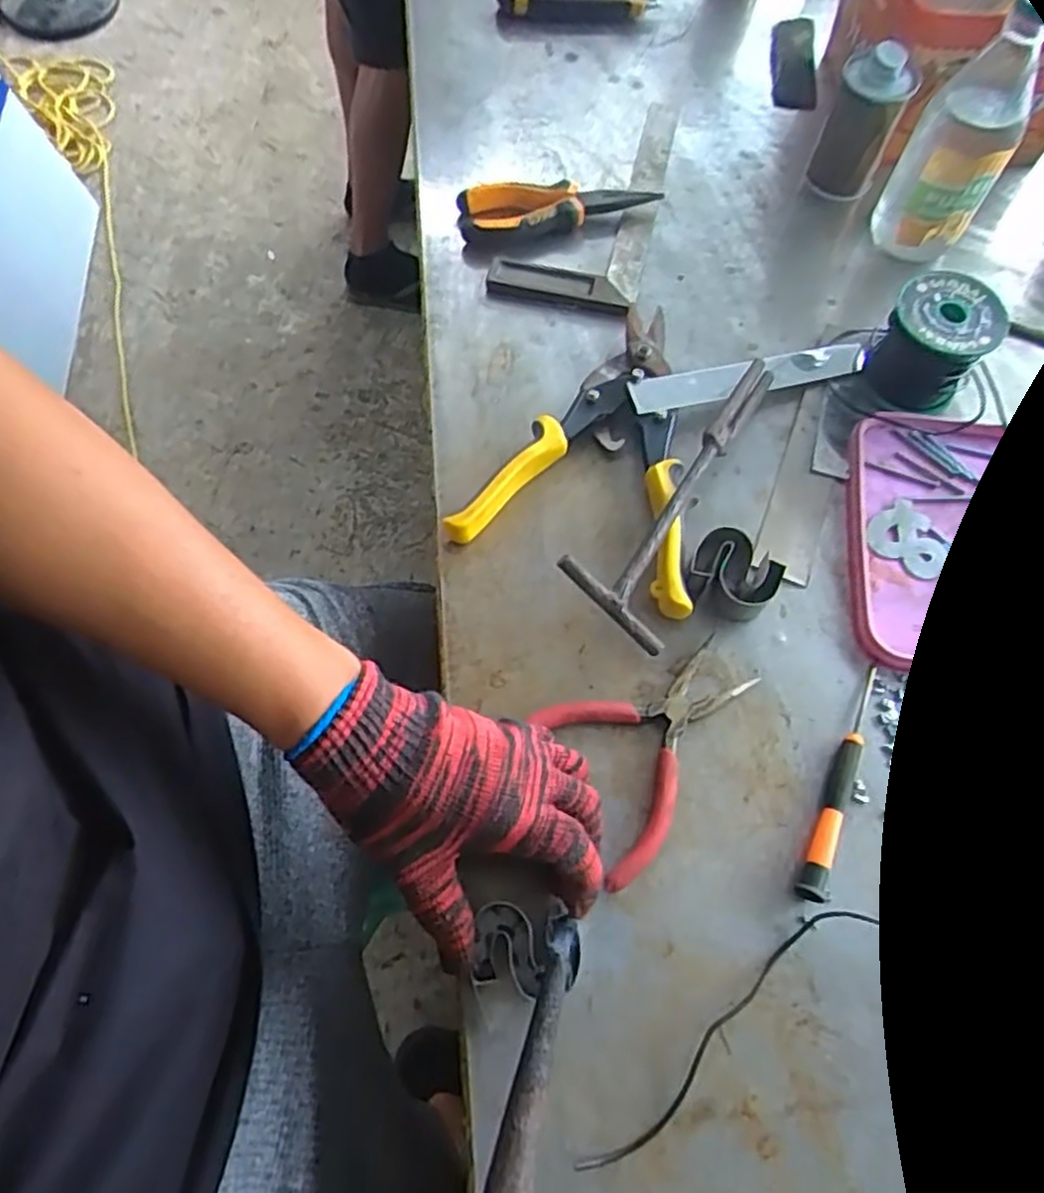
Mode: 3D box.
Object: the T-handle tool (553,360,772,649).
[{"bbox_3d":[0.110,-0.071,0.494,0.074,0.023,0.228,43,63,-11],"label":"T-handle tool"}]

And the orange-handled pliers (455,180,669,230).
[{"bbox_3d":[0.030,-0.310,0.609,0.155,0.024,0.037,-3,66,-3],"label":"orange-handled pliers"}]

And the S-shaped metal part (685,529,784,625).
[{"bbox_3d":[0.130,-0.013,0.472,0.051,0.028,0.047,25,68,9],"label":"S-shaped metal part"}]

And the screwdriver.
[{"bbox_3d":[0.182,0.101,0.428,0.015,0.014,0.141,25,68,9],"label":"screwdriver"}]

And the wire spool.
[{"bbox_3d":[0.281,-0.173,0.528,0.064,0.064,0.067,1,66,-1],"label":"wire spool"}]

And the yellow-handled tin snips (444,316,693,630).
[{"bbox_3d":[0.065,-0.108,0.516,0.153,0.028,0.219,20,67,7],"label":"yellow-handled tin snips"}]

